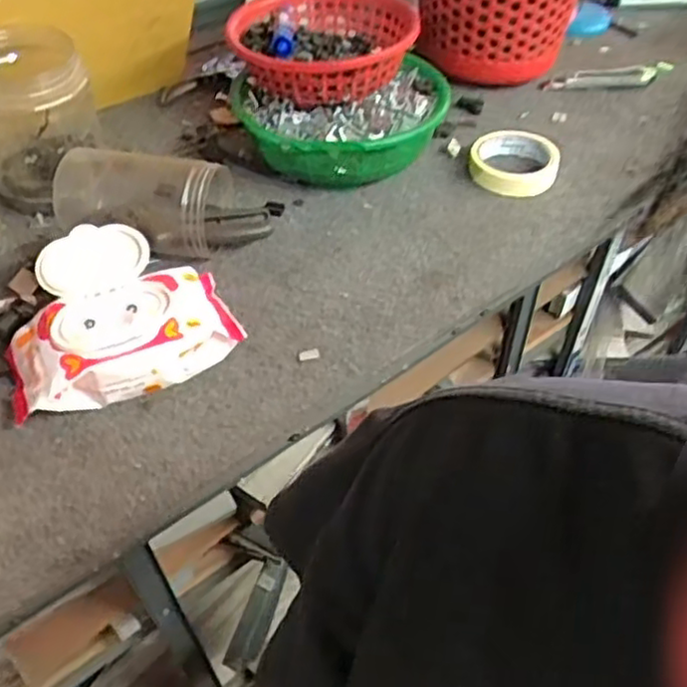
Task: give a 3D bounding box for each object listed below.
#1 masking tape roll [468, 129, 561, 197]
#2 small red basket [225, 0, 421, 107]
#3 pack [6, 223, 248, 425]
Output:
[{"bbox_3d":[0.190,-0.203,0.785,0.095,0.031,0.095,-1,46,1],"label":"masking tape roll"},{"bbox_3d":[-0.023,-0.309,0.729,0.185,0.060,0.184,7,46,8],"label":"small red basket"},{"bbox_3d":[-0.190,-0.025,0.588,0.174,0.068,0.142,-17,48,-15],"label":"pack"}]

